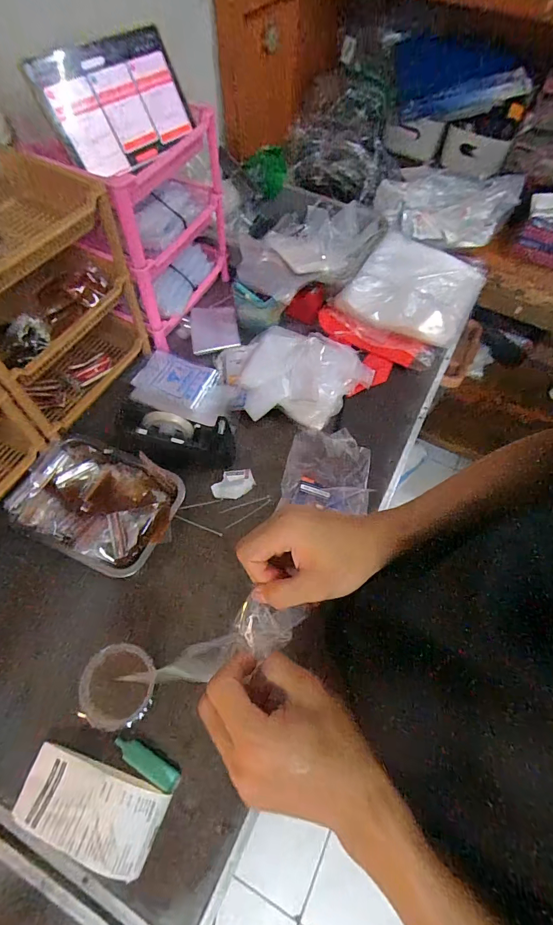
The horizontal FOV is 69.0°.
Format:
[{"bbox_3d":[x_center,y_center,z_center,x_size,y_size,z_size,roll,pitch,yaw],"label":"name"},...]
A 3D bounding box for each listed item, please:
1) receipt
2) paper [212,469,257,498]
[{"bbox_3d":[-0.230,0.419,0.489,0.182,0.058,0.084,16,62,6],"label":"receipt"},{"bbox_3d":[-0.079,0.039,0.729,0.076,0.009,0.050,-4,90,-6],"label":"paper"}]

